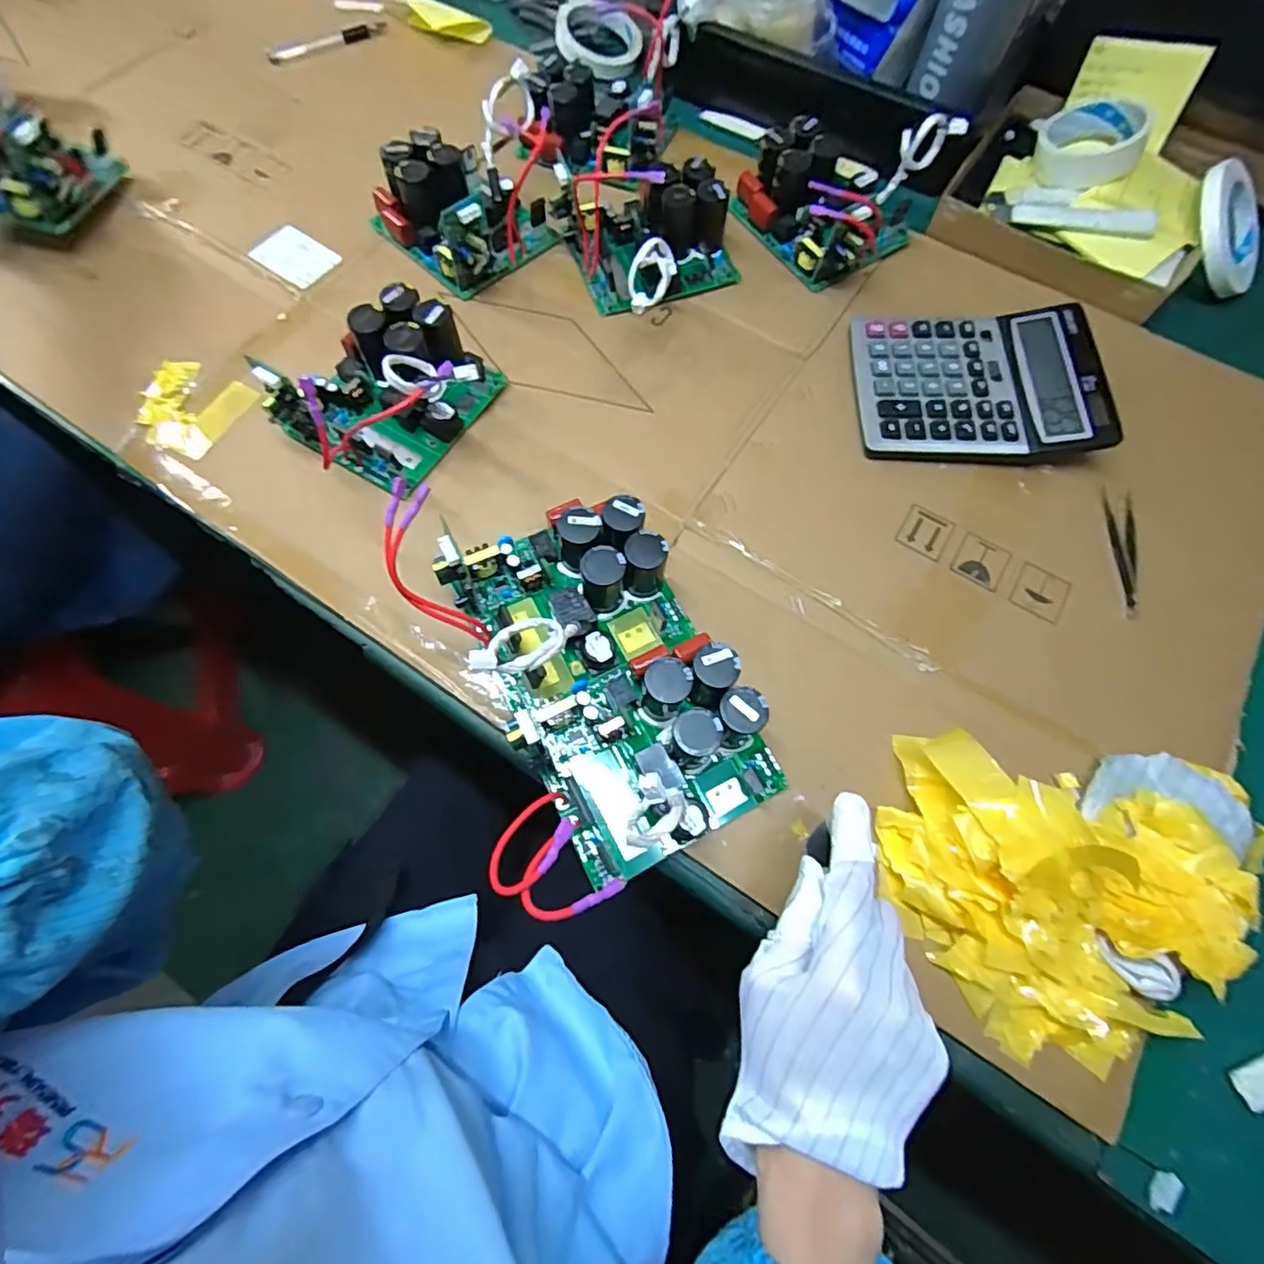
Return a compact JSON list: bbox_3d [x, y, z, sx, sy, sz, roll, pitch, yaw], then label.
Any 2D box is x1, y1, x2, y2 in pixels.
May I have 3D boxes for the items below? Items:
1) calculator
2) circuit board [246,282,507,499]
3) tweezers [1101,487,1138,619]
[{"bbox_3d":[0.280,-0.206,0.489,0.182,0.036,0.142,3,69,0],"label":"calculator"},{"bbox_3d":[-0.185,-0.184,0.454,0.121,0.063,0.137,25,70,8],"label":"circuit board"},{"bbox_3d":[0.378,-0.062,0.452,0.021,0.008,0.109,8,69,2],"label":"tweezers"}]

